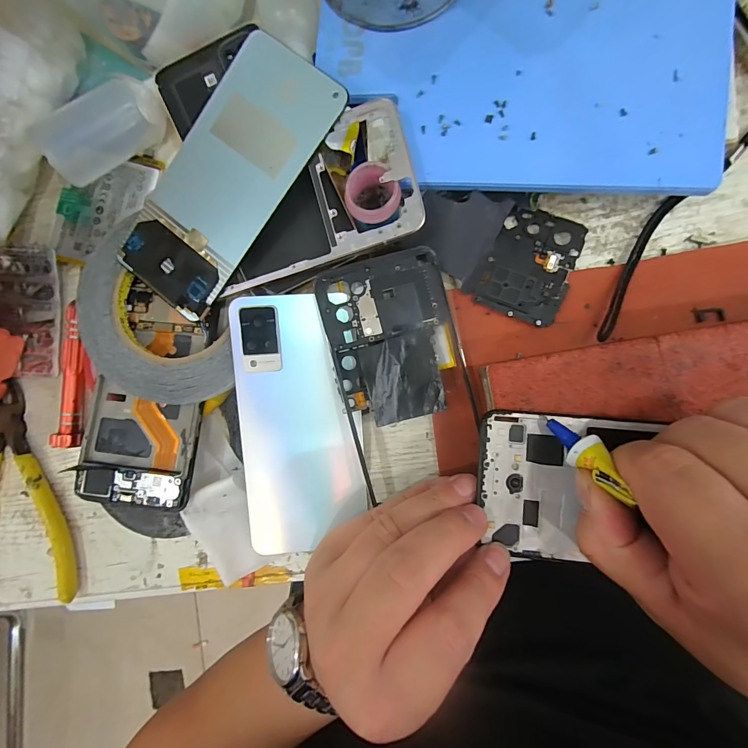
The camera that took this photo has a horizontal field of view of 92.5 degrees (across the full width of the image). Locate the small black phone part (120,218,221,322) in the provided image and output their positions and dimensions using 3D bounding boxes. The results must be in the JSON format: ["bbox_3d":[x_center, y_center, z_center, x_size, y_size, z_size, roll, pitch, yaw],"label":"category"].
[{"bbox_3d":[-0.119,-0.063,0.211,0.065,0.004,0.034,38,100,7],"label":"small black phone part"}]

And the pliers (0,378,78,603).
[{"bbox_3d":[-0.252,0.083,0.247,0.087,0.011,0.147,-4,88,7],"label":"pliers"}]

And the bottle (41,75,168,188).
[{"bbox_3d":[-0.168,-0.156,0.224,0.075,0.031,0.032,-35,85,5],"label":"bottle"}]

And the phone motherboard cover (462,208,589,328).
[{"bbox_3d":[0.092,-0.065,0.210,0.052,0.005,0.065,29,92,6],"label":"phone motherboard cover"}]

